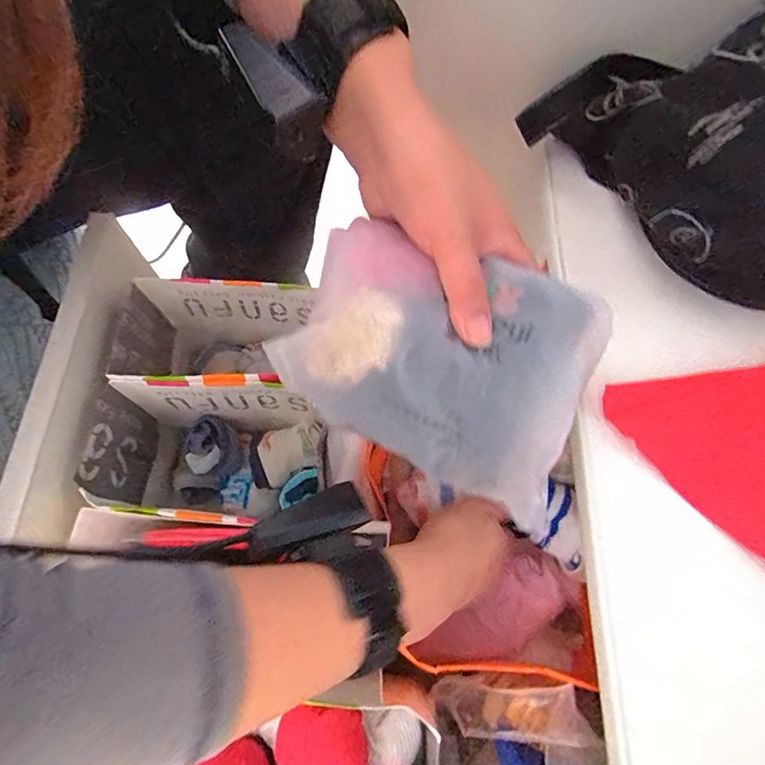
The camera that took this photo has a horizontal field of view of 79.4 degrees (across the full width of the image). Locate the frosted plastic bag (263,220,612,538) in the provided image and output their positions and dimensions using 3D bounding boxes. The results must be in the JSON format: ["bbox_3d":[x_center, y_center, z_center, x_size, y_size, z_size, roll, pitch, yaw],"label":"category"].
[{"bbox_3d":[0.036,-0.016,0.249,0.160,0.031,0.121,31,85,-12],"label":"frosted plastic bag"}]

